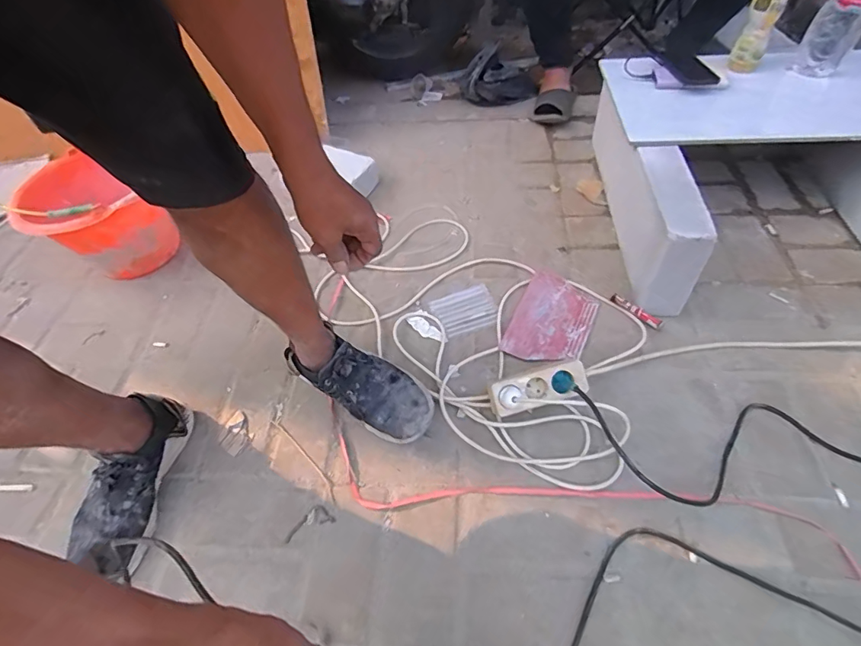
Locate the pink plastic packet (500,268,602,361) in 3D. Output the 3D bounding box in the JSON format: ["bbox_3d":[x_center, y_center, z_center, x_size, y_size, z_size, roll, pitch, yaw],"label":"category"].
[{"bbox_3d":[0.234,-0.009,0.901,0.139,0.006,0.216,20,56,20],"label":"pink plastic packet"}]

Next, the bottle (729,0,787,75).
[{"bbox_3d":[0.671,-0.607,0.962,0.058,0.184,0.051,19,56,21],"label":"bottle"}]

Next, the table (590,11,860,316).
[{"bbox_3d":[0.678,-0.320,0.971,0.583,0.231,0.618,-1,51,6],"label":"table"}]

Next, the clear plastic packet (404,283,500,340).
[{"bbox_3d":[0.047,-0.017,0.924,0.168,0.006,0.092,-20,53,-11],"label":"clear plastic packet"}]

